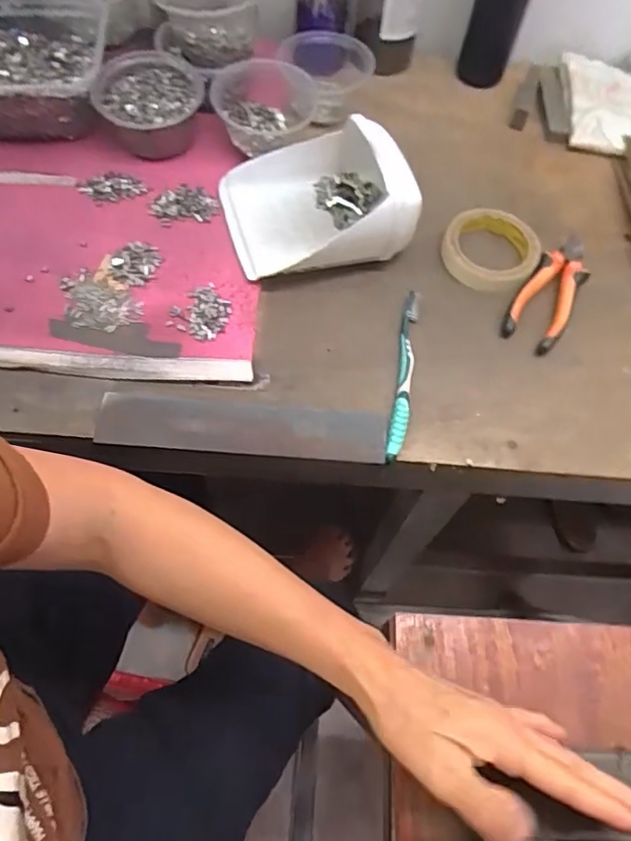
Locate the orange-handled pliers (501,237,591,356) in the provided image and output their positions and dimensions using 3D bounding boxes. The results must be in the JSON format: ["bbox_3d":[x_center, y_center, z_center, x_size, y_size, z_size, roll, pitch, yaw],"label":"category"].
[{"bbox_3d":[0.236,-0.131,0.579,0.055,0.020,0.133,28,63,11],"label":"orange-handled pliers"}]

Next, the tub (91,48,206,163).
[{"bbox_3d":[-0.189,-0.356,0.646,0.115,0.065,0.118,2,62,-3],"label":"tub"}]

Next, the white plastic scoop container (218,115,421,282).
[{"bbox_3d":[-0.004,-0.227,0.570,0.167,0.074,0.159,-9,64,-9],"label":"white plastic scoop container"}]

